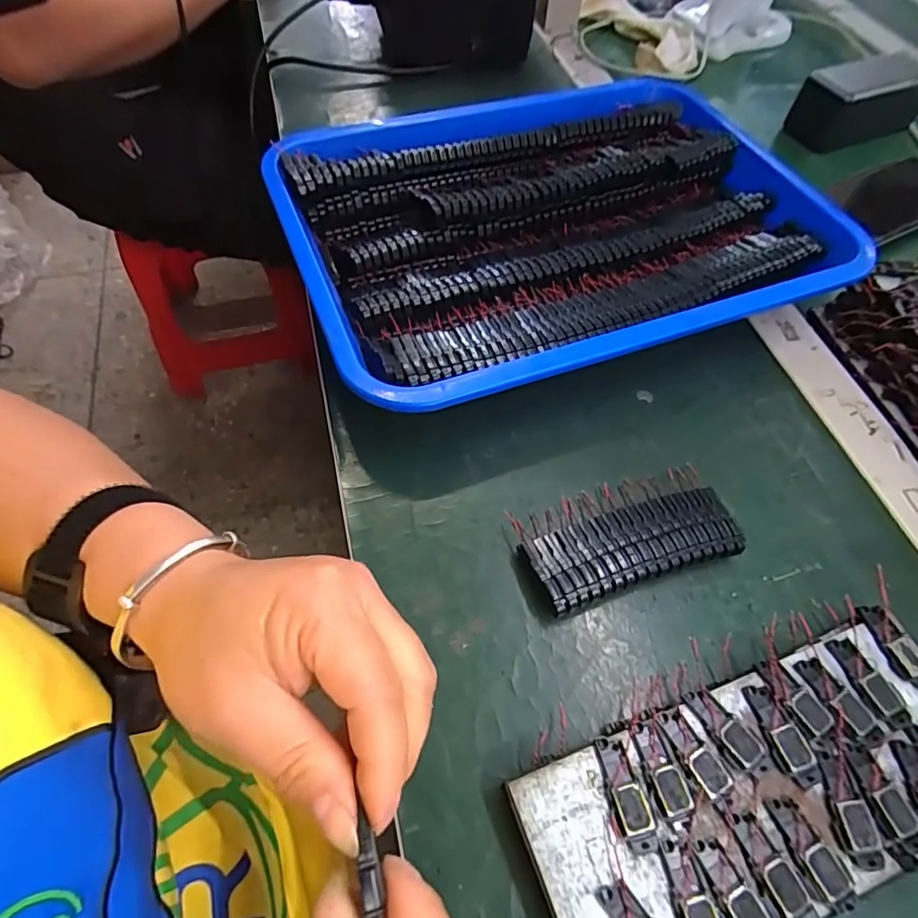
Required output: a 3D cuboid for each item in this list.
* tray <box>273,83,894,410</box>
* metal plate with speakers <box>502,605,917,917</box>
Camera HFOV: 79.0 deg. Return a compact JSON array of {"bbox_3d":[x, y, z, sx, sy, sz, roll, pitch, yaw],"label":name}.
[{"bbox_3d":[0.069,-0.163,0.388,0.357,0.052,0.257,-19,61,-14],"label":"tray"},{"bbox_3d":[0.123,0.135,0.226,0.194,0.022,0.084,-19,61,-14],"label":"metal plate with speakers"}]

